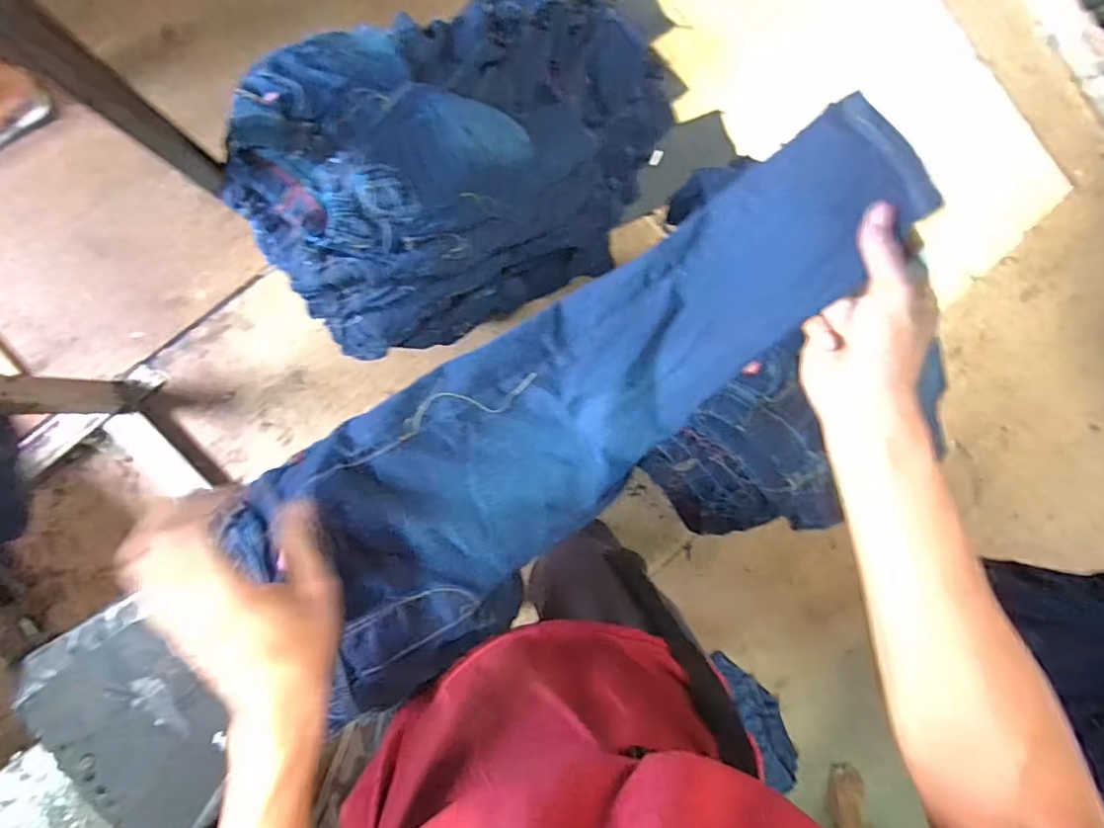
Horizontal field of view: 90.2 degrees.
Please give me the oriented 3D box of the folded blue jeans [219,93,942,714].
[{"bbox_3d":[0.008,-0.009,0.451,0.545,0.121,0.188,-38,94,8],"label":"folded blue jeans"}]

